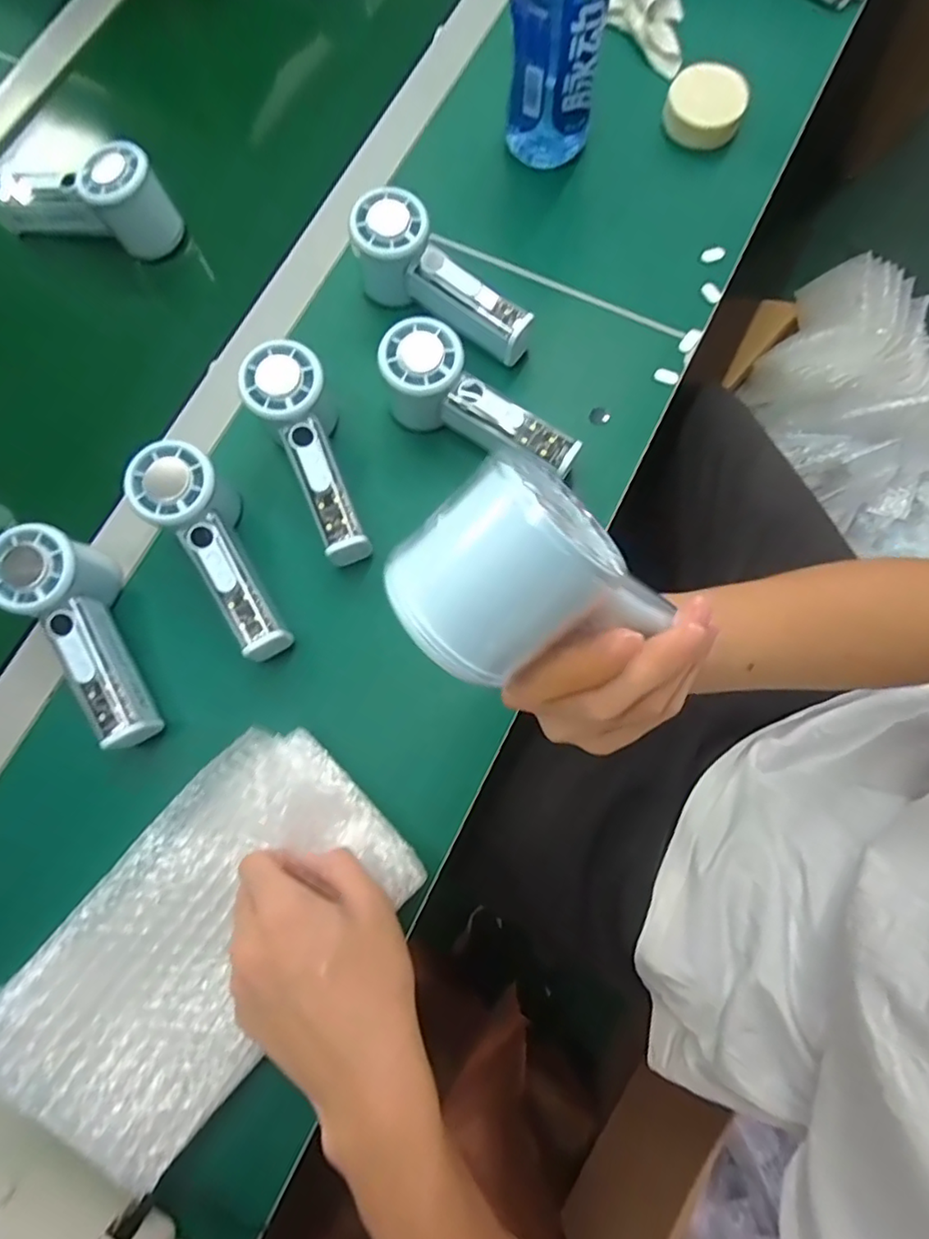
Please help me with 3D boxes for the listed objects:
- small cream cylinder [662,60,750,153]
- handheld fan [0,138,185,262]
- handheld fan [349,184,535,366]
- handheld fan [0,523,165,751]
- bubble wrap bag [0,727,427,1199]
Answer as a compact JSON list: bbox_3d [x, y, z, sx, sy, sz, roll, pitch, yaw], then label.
[{"bbox_3d":[0.203,-0.436,0.495,0.064,0.026,0.057,22,79,7],"label":"small cream cylinder"},{"bbox_3d":[-0.315,-0.346,0.479,0.155,0.062,0.047,9,77,4],"label":"handheld fan"},{"bbox_3d":[-0.013,-0.261,0.444,0.151,0.057,0.056,30,80,8],"label":"handheld fan"},{"bbox_3d":[-0.255,0.013,0.399,0.054,0.056,0.154,-30,90,-5],"label":"handheld fan"},{"bbox_3d":[-0.140,0.174,0.329,0.134,0.031,0.211,45,71,-1],"label":"bubble wrap bag"}]

